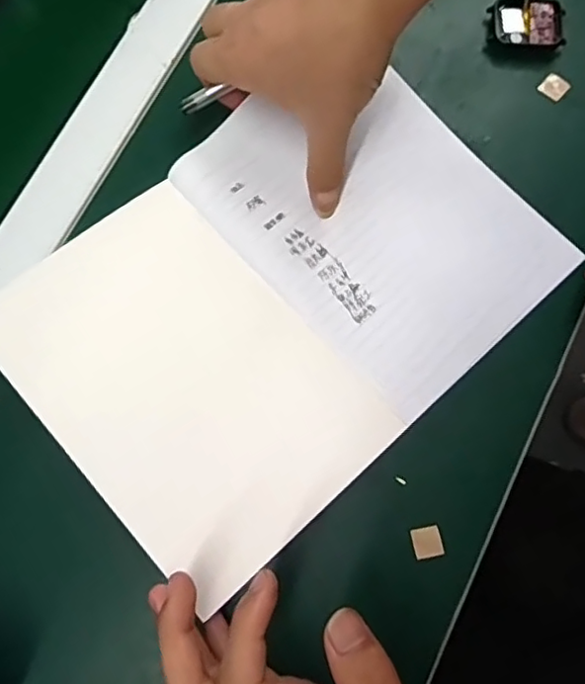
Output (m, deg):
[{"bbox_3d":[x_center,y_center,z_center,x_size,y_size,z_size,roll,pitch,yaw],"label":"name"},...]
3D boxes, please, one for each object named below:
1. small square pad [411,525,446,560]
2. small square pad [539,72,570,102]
[{"bbox_3d":[0.073,0.108,0.327,0.015,0.004,0.016,-10,77,-3],"label":"small square pad"},{"bbox_3d":[0.169,-0.165,0.391,0.016,0.004,0.017,-42,80,-9],"label":"small square pad"}]

